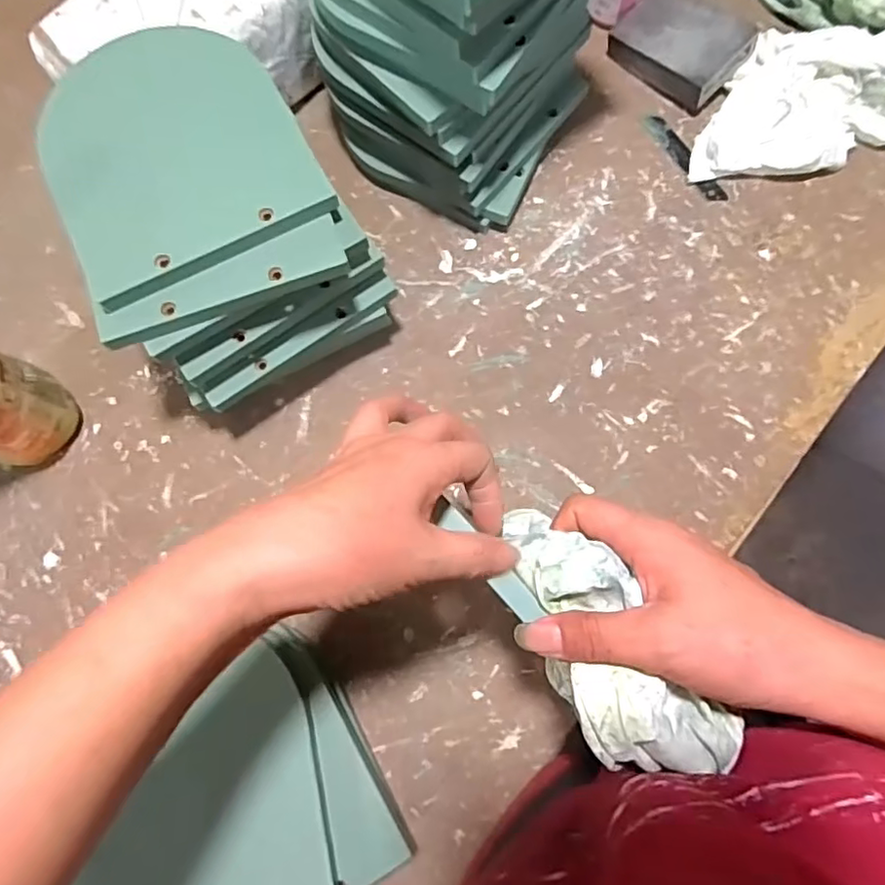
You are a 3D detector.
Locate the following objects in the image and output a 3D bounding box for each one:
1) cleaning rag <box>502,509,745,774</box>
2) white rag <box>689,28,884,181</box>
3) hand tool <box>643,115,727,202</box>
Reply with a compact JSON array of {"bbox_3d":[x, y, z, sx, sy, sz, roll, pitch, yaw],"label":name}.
[{"bbox_3d":[0.071,0.084,0.271,0.058,0.043,0.132,-25,68,-6],"label":"cleaning rag"},{"bbox_3d":[0.312,-0.282,0.495,0.219,0.047,0.128,-4,74,-1],"label":"white rag"},{"bbox_3d":[0.203,-0.240,0.508,0.021,0.005,0.099,-30,76,-8],"label":"hand tool"}]

